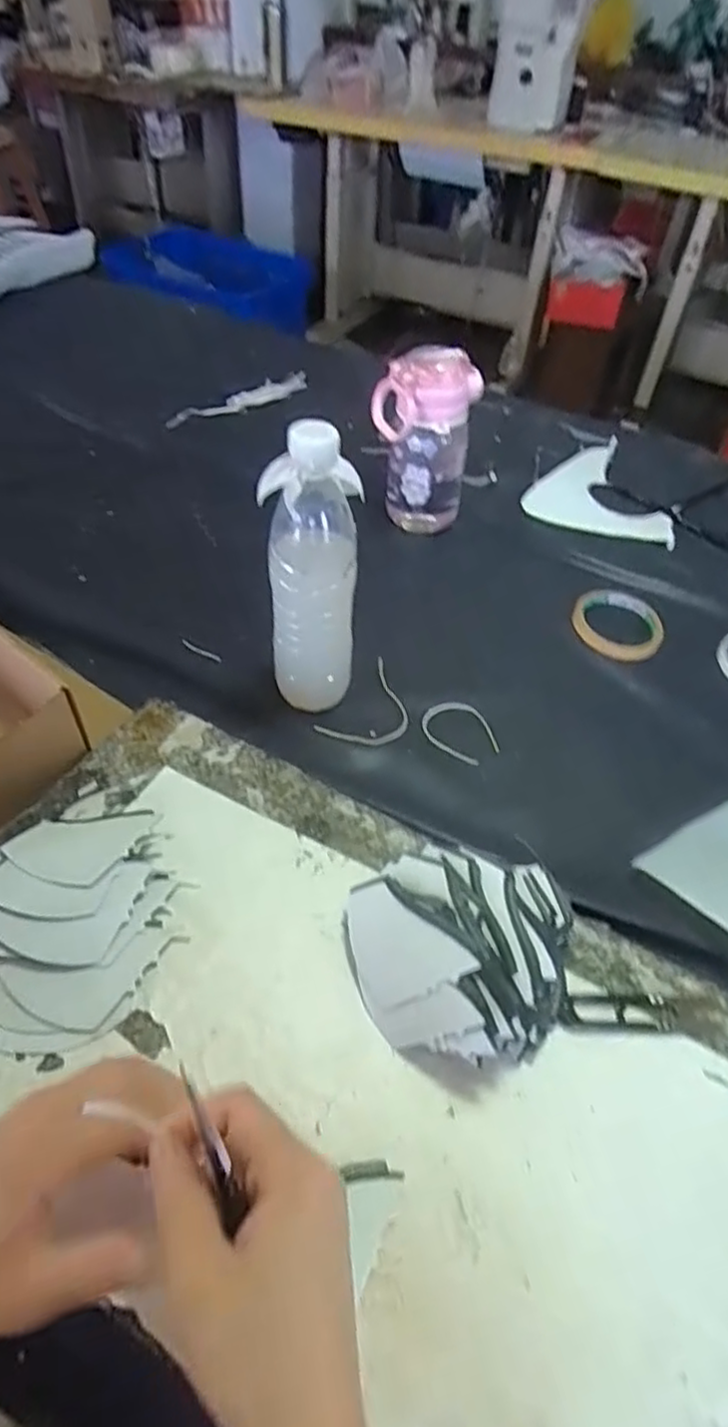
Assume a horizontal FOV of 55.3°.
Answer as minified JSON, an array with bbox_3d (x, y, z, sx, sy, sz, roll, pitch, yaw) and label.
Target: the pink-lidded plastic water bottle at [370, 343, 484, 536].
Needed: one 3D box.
[{"bbox_3d":[0.056,-0.280,0.723,0.092,0.174,0.066,26,52,18],"label":"pink-lidded plastic water bottle"}]

